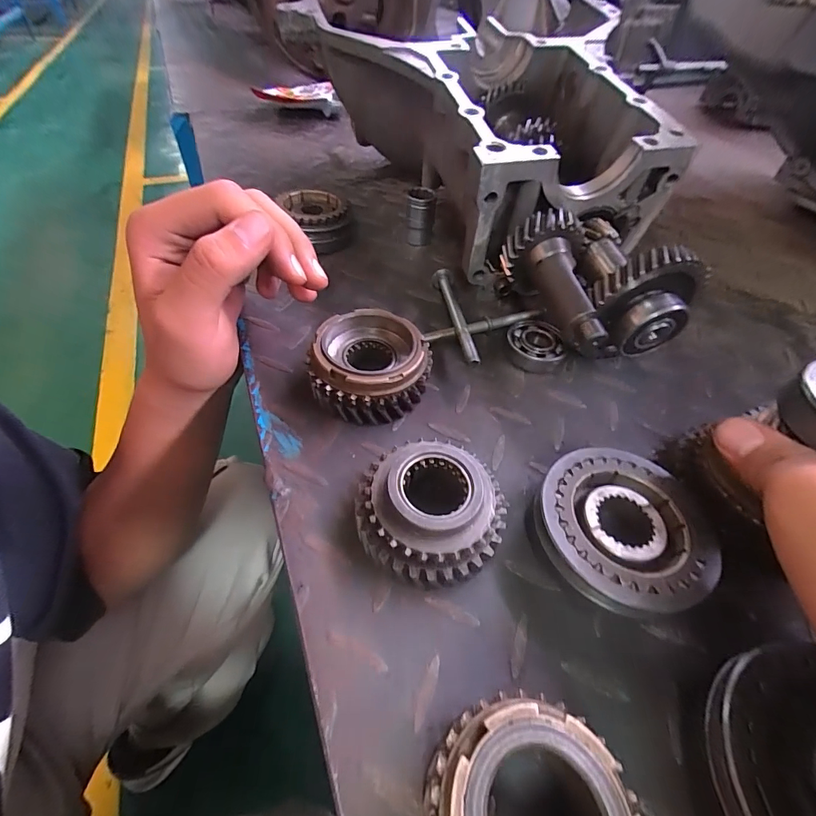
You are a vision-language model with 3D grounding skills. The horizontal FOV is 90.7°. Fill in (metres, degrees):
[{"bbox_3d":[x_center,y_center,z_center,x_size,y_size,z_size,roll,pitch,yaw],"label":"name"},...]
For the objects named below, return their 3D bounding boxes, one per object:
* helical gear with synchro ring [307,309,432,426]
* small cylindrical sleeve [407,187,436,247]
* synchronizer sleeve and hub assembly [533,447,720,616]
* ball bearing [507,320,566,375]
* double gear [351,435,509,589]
[{"bbox_3d":[-0.019,-0.023,0.222,0.061,0.032,0.058,2,49,-2],"label":"helical gear with synchro ring"},{"bbox_3d":[0.011,-0.159,0.334,0.022,0.042,0.021,2,48,-2],"label":"small cylindrical sleeve"},{"bbox_3d":[0.089,0.053,0.173,0.068,0.023,0.067,2,48,-2],"label":"synchronizer sleeve and hub assembly"},{"bbox_3d":[0.081,-0.039,0.258,0.035,0.012,0.038,13,48,8],"label":"ball bearing"},{"bbox_3d":[0.009,0.043,0.170,0.058,0.029,0.052,23,52,16],"label":"double gear"}]

